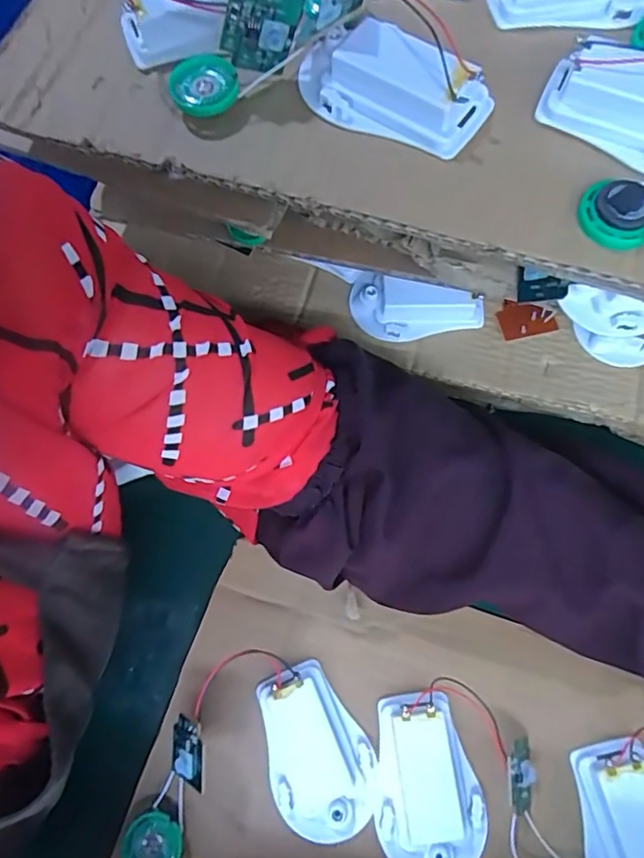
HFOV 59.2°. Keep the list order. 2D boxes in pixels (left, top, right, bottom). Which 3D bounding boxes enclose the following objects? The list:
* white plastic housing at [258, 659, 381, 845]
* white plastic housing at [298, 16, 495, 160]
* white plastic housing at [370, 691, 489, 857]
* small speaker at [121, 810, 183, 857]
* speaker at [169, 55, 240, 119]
[{"bbox_3d":[-0.003,0.163,0.287,0.053,0.017,0.081,-17,67,-6],"label":"white plastic housing"},{"bbox_3d":[0.026,-0.140,0.229,0.079,0.022,0.034,27,70,12],"label":"white plastic housing"},{"bbox_3d":[0.052,0.175,0.278,0.053,0.017,0.080,-5,66,-1],"label":"white plastic housing"},{"bbox_3d":[-0.084,0.205,0.278,0.028,0.004,0.029,0,66,1],"label":"small speaker"},{"bbox_3d":[-0.049,-0.142,0.235,0.028,0.005,0.028,-1,82,8],"label":"speaker"}]

